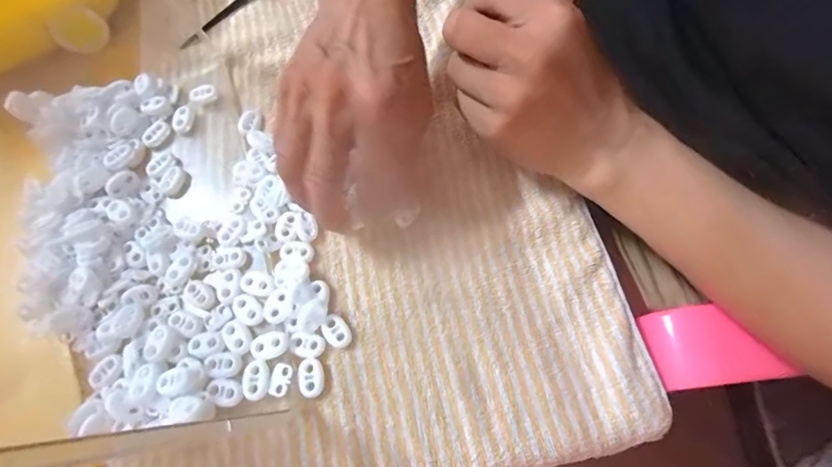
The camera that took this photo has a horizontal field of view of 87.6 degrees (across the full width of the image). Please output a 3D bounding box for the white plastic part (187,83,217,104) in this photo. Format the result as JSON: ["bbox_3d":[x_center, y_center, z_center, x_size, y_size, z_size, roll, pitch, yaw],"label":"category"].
[{"bbox_3d":[-0.165,-0.108,0.338,0.019,0.012,0.010,-29,72,-8],"label":"white plastic part"}]

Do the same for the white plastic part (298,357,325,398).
[{"bbox_3d":[-0.063,0.087,0.261,0.015,0.004,0.022,-11,68,-2],"label":"white plastic part"}]

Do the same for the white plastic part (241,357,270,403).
[{"bbox_3d":[-0.094,0.086,0.254,0.015,0.004,0.023,-2,68,2],"label":"white plastic part"}]

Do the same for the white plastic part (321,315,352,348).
[{"bbox_3d":[-0.050,0.061,0.271,0.015,0.007,0.021,-33,71,-10],"label":"white plastic part"}]

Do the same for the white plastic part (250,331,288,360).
[{"bbox_3d":[-0.089,0.067,0.261,0.022,0.004,0.015,-19,69,-5],"label":"white plastic part"}]

